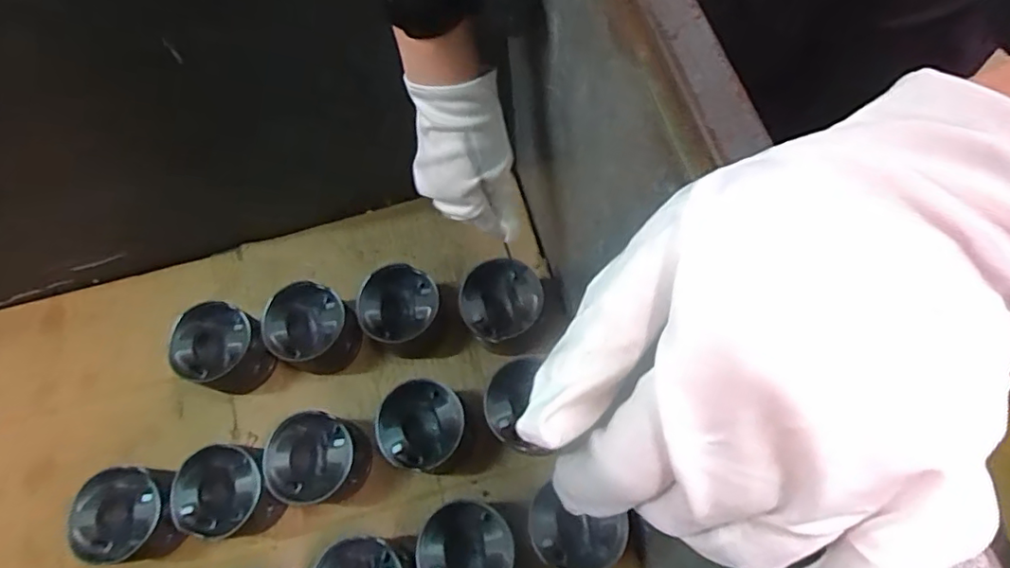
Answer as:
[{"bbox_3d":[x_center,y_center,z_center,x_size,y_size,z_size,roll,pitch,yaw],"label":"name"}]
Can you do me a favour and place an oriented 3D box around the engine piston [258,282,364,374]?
[{"bbox_3d":[-0.214,0.054,0.645,0.090,0.072,0.084,-2,68,5],"label":"engine piston"}]

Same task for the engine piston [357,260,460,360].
[{"bbox_3d":[-0.109,0.036,0.649,0.091,0.080,0.096,9,70,9],"label":"engine piston"}]

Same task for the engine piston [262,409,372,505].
[{"bbox_3d":[-0.191,0.182,0.598,0.089,0.073,0.087,-2,68,5],"label":"engine piston"}]

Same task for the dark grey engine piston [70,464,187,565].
[{"bbox_3d":[-0.369,0.231,0.583,0.092,0.067,0.085,-2,68,5],"label":"dark grey engine piston"}]

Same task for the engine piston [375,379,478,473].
[{"bbox_3d":[-0.079,0.152,0.603,0.091,0.082,0.084,8,69,9],"label":"engine piston"}]

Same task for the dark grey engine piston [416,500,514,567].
[{"bbox_3d":[-0.037,0.250,0.541,0.083,0.069,0.084,-2,68,5],"label":"dark grey engine piston"}]

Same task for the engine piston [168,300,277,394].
[{"bbox_3d":[-0.309,0.076,0.644,0.090,0.077,0.084,-2,68,5],"label":"engine piston"}]

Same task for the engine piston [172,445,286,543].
[{"bbox_3d":[-0.274,0.211,0.586,0.090,0.069,0.084,2,69,7],"label":"engine piston"}]

